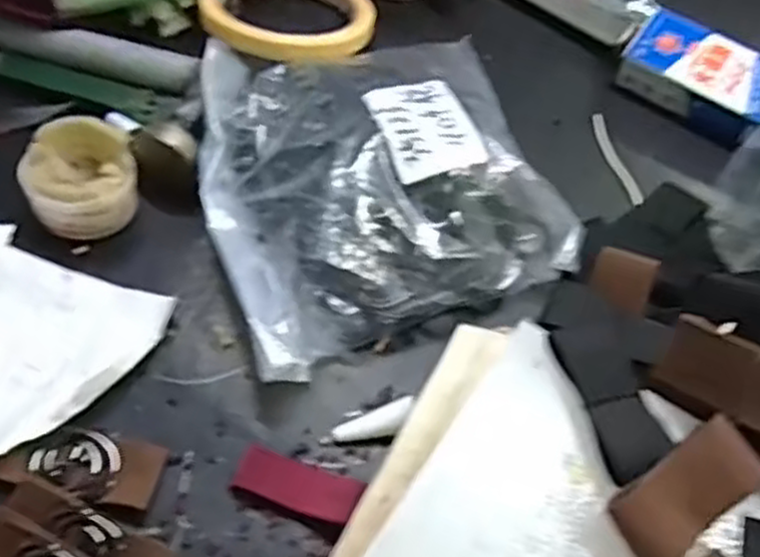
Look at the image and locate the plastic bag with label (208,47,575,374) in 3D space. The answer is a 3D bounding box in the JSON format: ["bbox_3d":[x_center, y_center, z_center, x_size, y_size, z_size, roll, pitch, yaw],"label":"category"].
[{"bbox_3d":[-0.006,-0.056,0.359,0.155,0.029,0.163,-18,62,-12],"label":"plastic bag with label"}]

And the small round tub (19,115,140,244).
[{"bbox_3d":[-0.134,-0.046,0.349,0.046,0.027,0.046,2,57,-3],"label":"small round tub"}]

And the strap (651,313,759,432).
[{"bbox_3d":[0.126,0.036,0.264,0.059,0.004,0.025,27,97,21],"label":"strap"}]

